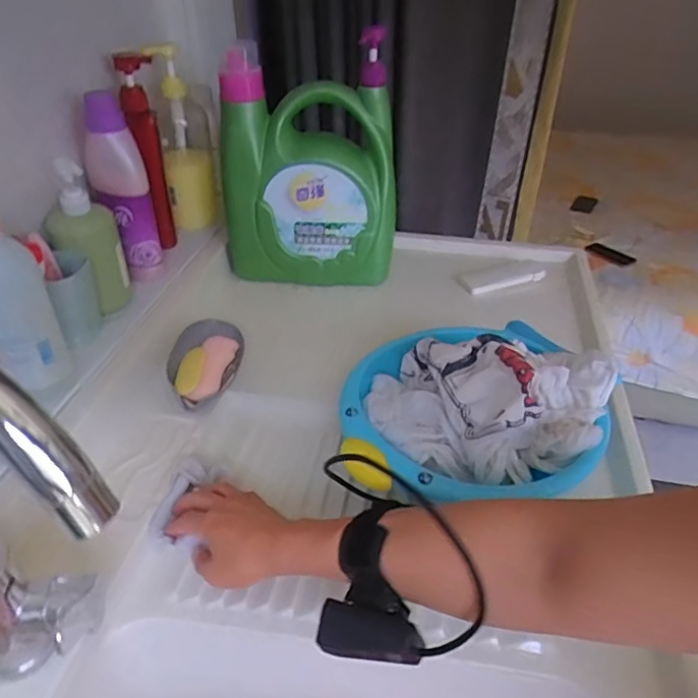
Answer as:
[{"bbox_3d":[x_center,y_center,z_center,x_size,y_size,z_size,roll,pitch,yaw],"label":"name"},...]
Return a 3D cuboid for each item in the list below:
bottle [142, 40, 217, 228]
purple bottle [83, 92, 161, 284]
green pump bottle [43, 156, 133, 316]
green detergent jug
[{"bbox_3d":[-0.251,-0.321,0.855,0.070,0.253,0.072,-6,37,-10],"label":"bottle"},{"bbox_3d":[-0.289,-0.198,0.712,0.063,0.228,0.045,-19,41,-25],"label":"purple bottle"},{"bbox_3d":[-0.312,-0.129,0.662,0.074,0.179,0.050,-16,40,-22],"label":"green pump bottle"},{"bbox_3d":[-0.059,-0.258,0.816,0.248,0.322,0.094,5,37,6],"label":"green detergent jug"}]

